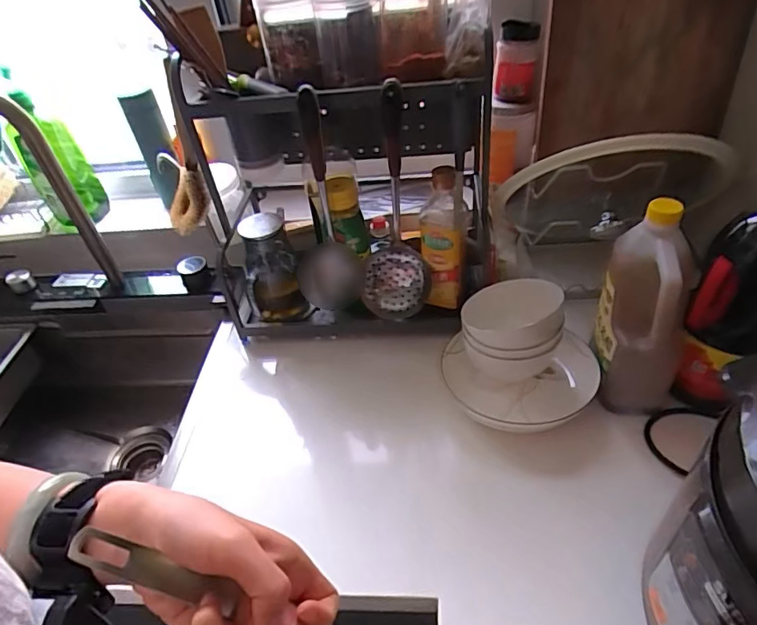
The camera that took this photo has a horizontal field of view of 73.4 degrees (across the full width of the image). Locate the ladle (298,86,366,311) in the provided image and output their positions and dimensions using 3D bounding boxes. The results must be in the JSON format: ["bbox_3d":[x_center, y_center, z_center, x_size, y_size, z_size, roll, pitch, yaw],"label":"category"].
[{"bbox_3d":[-0.087,-0.140,0.718,0.091,0.321,0.111,-15,43,-8],"label":"ladle"}]

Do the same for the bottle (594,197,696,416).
[{"bbox_3d":[0.327,0.004,0.620,0.083,0.275,0.102,-9,20,-24],"label":"bottle"}]

